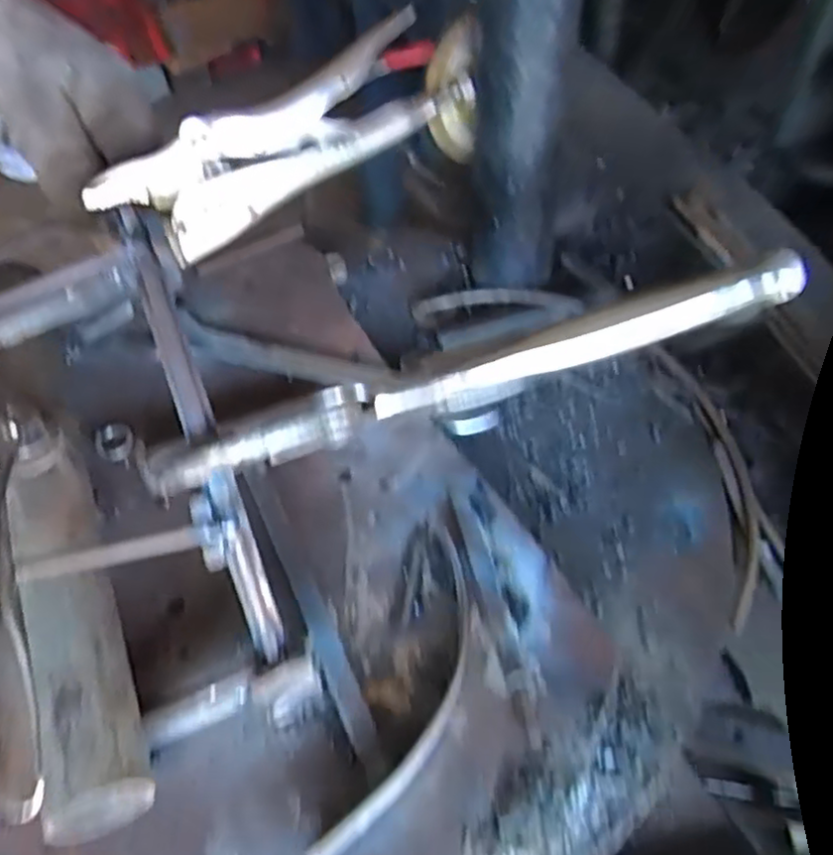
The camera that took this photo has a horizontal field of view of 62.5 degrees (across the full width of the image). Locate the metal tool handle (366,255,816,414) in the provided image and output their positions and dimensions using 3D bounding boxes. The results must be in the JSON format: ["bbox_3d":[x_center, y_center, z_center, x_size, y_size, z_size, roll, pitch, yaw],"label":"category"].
[{"bbox_3d":[0.054,-0.030,0.217,0.139,0.021,0.015,-16,52,-6],"label":"metal tool handle"}]

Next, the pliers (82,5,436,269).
[{"bbox_3d":[-0.064,-0.128,0.315,0.159,0.049,0.018,-33,28,-13],"label":"pliers"}]

